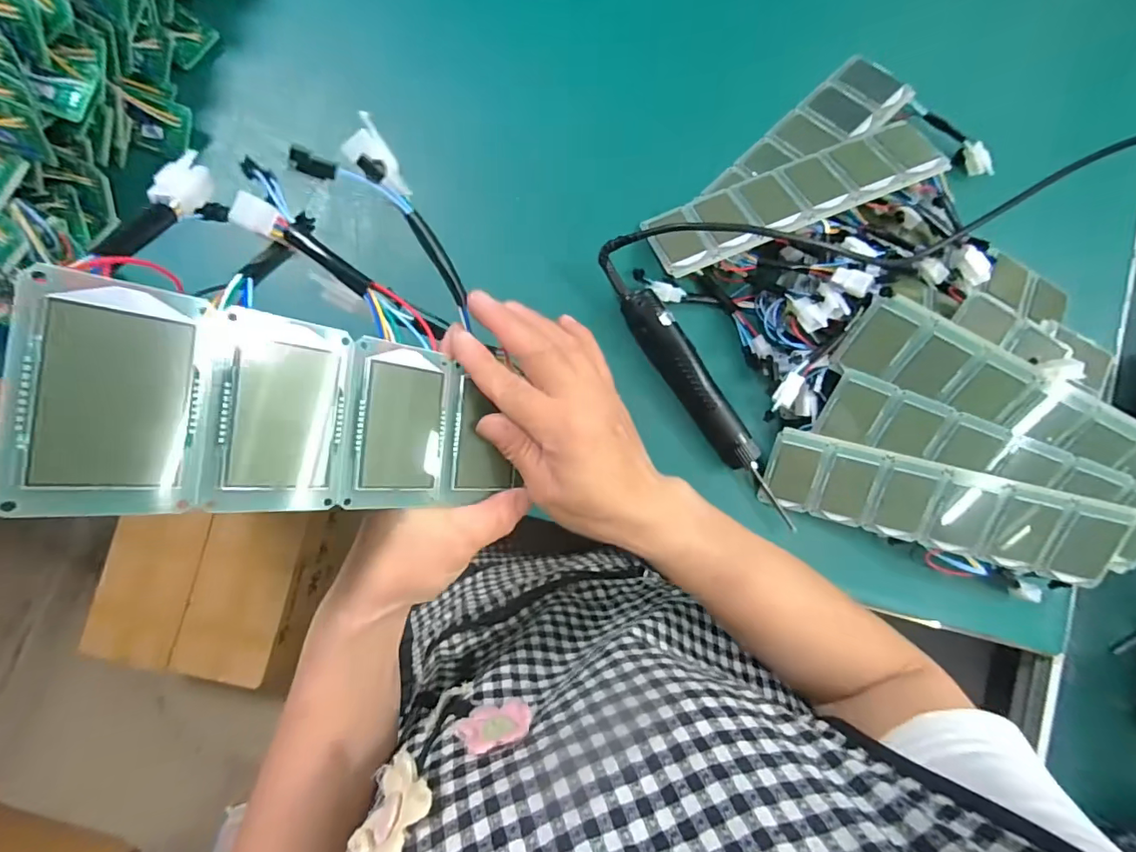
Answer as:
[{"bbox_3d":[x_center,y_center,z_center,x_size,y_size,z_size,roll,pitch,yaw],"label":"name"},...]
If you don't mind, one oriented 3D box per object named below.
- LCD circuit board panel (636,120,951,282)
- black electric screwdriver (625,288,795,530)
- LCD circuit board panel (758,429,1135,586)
[{"bbox_3d":[0.228,-0.232,0.497,0.300,0.014,0.074,-22,69,0],"label":"LCD circuit board panel"},{"bbox_3d":[0.140,-0.019,0.488,0.044,0.033,0.267,-37,89,-5],"label":"black electric screwdriver"},{"bbox_3d":[0.339,0.074,0.462,0.295,0.013,0.082,14,111,11],"label":"LCD circuit board panel"}]

